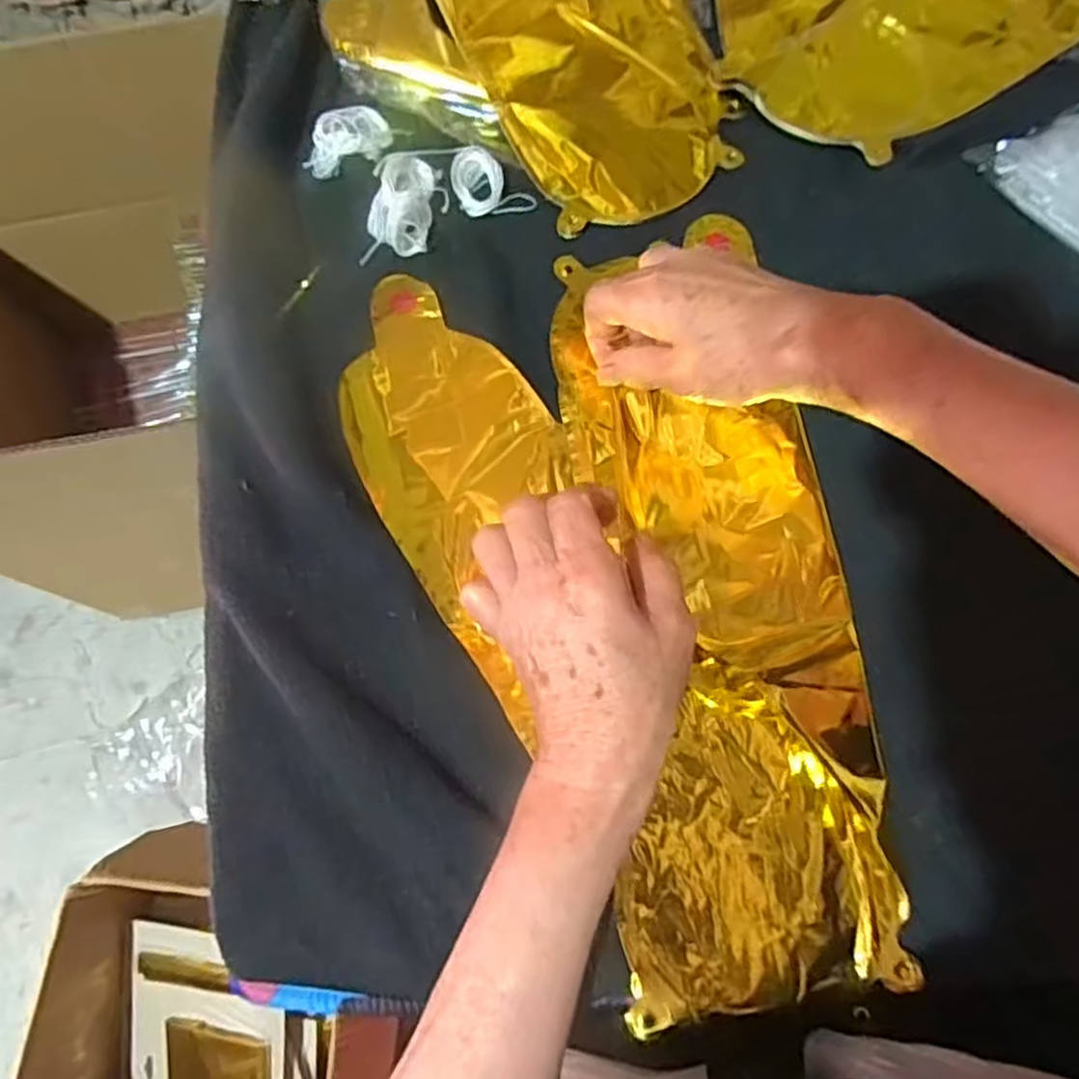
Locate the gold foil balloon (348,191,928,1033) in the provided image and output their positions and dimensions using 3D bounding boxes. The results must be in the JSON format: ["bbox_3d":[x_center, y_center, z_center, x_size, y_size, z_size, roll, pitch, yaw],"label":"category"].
[{"bbox_3d":[0.036,0.022,0.376,0.230,0.028,0.383,-8,71,-1],"label":"gold foil balloon"}]

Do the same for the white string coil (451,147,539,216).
[{"bbox_3d":[-0.033,-0.213,0.449,0.038,0.009,0.055,-40,74,-11],"label":"white string coil"}]

